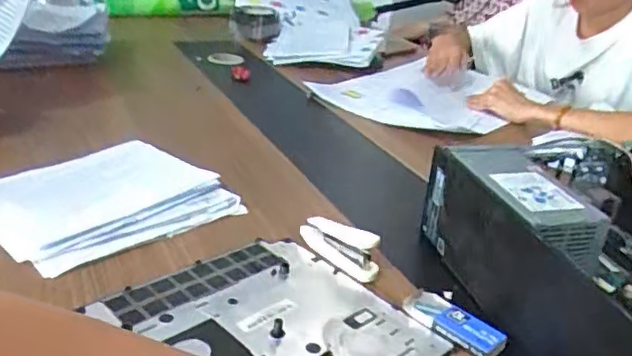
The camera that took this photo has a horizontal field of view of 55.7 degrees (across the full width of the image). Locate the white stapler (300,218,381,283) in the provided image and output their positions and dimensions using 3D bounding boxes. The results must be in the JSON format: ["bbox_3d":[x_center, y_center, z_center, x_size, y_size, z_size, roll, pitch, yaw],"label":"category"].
[{"bbox_3d":[0.021,0.059,0.564,0.024,0.040,0.089,-15,32,-35],"label":"white stapler"}]

